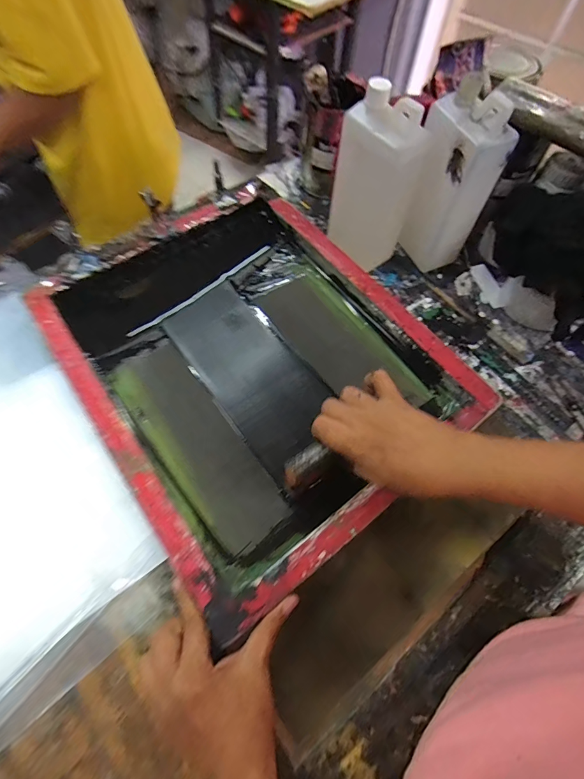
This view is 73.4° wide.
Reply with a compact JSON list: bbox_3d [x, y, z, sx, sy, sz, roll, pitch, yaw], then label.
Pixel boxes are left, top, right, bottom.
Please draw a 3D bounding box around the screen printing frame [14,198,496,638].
[{"bbox_3d":[-0.050,-0.046,0.511,0.399,0.047,0.488,-33,69,-19],"label":"screen printing frame"}]

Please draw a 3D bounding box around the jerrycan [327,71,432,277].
[{"bbox_3d":[0.112,-0.271,0.531,0.057,0.219,0.104,-35,70,-20],"label":"jerrycan"}]

